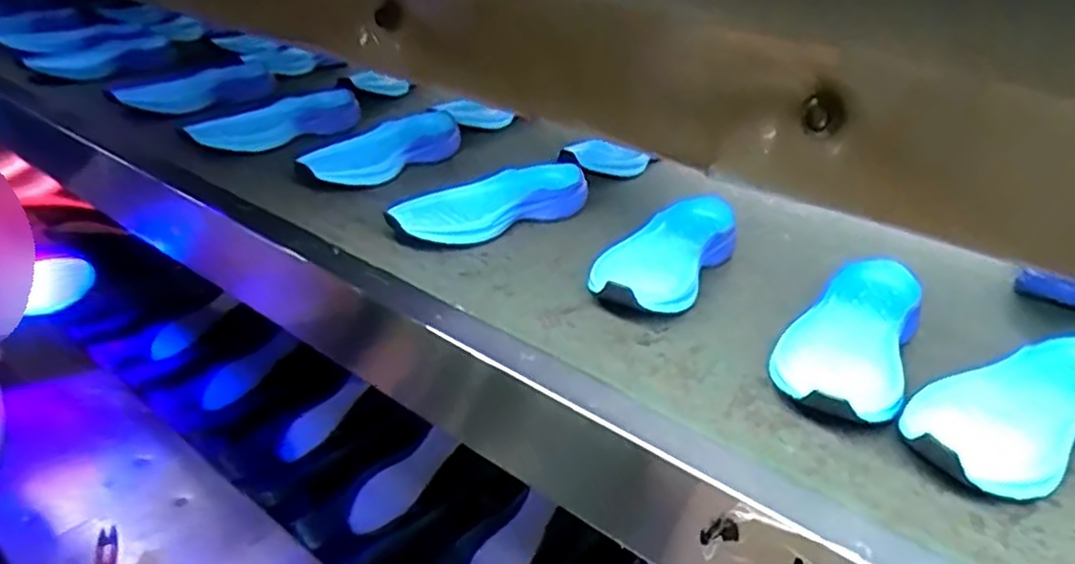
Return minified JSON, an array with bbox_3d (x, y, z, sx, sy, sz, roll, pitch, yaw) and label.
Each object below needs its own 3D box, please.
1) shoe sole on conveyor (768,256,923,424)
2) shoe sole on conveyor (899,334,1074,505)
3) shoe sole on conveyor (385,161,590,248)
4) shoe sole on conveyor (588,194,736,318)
[{"bbox_3d":[0.248,0.041,0.573,0.101,0.053,0.240,20,29,23],"label":"shoe sole on conveyor"},{"bbox_3d":[0.341,0.090,0.498,0.237,0.057,0.091,-11,32,-32],"label":"shoe sole on conveyor"},{"bbox_3d":[-0.047,-0.084,0.759,0.231,0.053,0.069,-16,35,-39],"label":"shoe sole on conveyor"},{"bbox_3d":[0.120,-0.026,0.672,0.098,0.058,0.227,19,29,22],"label":"shoe sole on conveyor"}]

